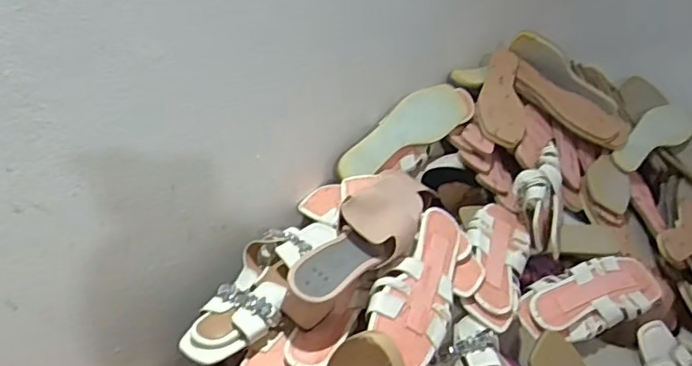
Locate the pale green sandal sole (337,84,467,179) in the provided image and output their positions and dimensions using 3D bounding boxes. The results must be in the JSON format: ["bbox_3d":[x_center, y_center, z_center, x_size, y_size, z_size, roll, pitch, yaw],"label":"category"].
[{"bbox_3d":[0.090,-0.087,0.882,0.253,0.079,0.024,-27,9,-19],"label":"pale green sandal sole"}]

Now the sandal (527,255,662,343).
[{"bbox_3d":[0.361,0.170,0.830,0.238,0.050,0.095,-13,67,-23],"label":"sandal"}]

